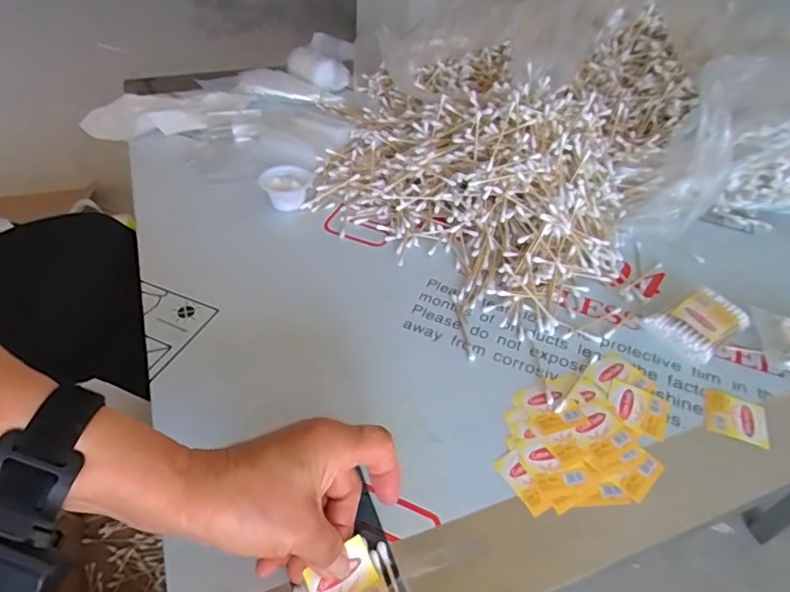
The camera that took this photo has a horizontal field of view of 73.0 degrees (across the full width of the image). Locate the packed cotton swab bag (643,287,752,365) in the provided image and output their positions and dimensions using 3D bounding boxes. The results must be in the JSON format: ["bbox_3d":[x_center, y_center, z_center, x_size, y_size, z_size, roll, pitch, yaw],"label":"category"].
[{"bbox_3d":[0.258,0.024,0.455,0.076,0.018,0.051,-23,50,-26],"label":"packed cotton swab bag"}]

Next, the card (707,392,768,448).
[{"bbox_3d":[0.259,0.092,0.404,0.042,0.004,0.040,18,45,13],"label":"card"}]

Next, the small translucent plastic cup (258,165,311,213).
[{"bbox_3d":[-0.114,-0.115,0.565,0.049,0.026,0.045,7,44,2],"label":"small translucent plastic cup"}]

